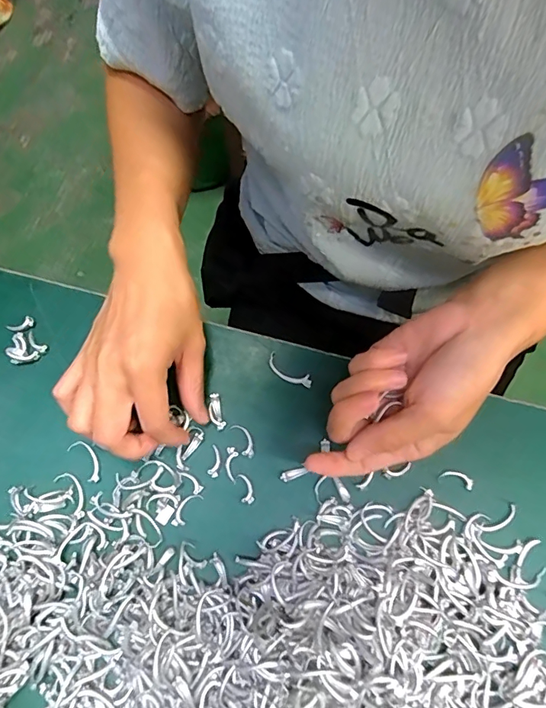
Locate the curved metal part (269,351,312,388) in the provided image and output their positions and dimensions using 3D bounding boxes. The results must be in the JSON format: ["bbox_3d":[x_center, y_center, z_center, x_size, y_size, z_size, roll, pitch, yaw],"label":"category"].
[{"bbox_3d":[0.011,0.013,0.320,0.036,0.004,0.013,34,77,10],"label":"curved metal part"}]

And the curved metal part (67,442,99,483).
[{"bbox_3d":[-0.127,0.072,0.305,0.013,0.004,0.032,-39,76,-10],"label":"curved metal part"}]

